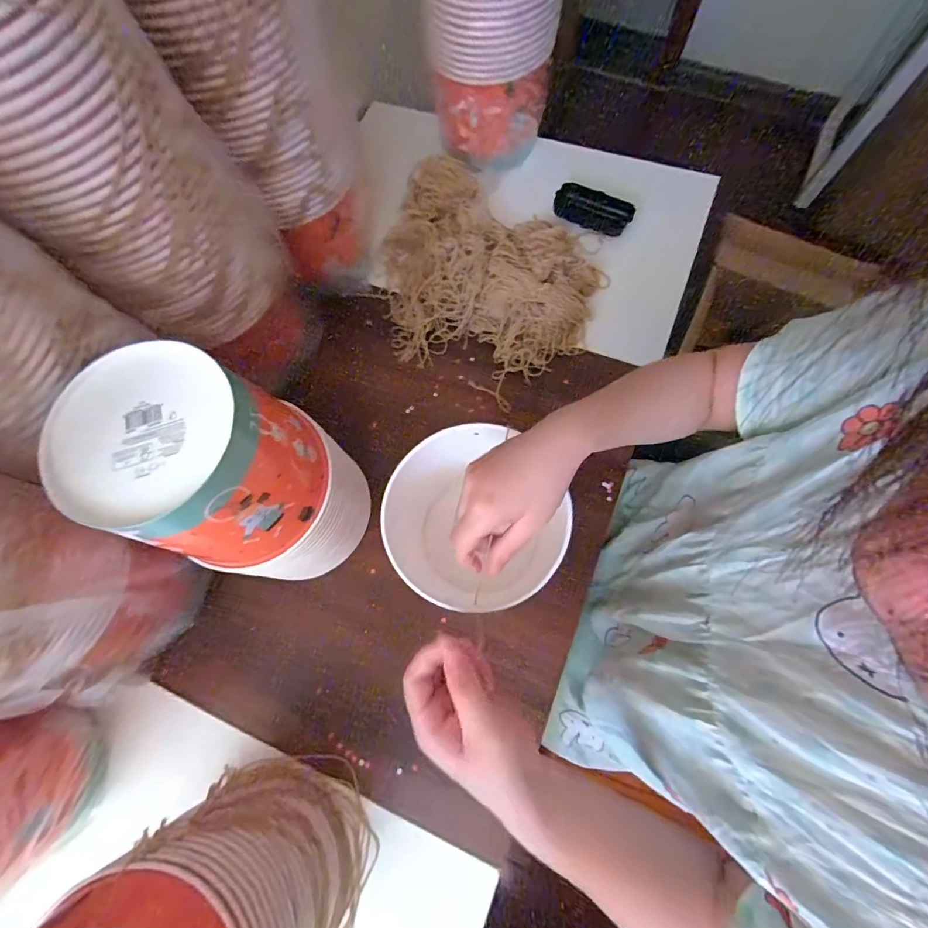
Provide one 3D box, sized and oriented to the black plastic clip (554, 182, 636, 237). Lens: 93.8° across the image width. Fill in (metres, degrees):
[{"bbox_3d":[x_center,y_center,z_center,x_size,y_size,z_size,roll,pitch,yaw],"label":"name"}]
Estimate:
[{"bbox_3d":[0.183,-0.360,0.616,0.110,0.030,0.047,16,74,6],"label":"black plastic clip"}]

